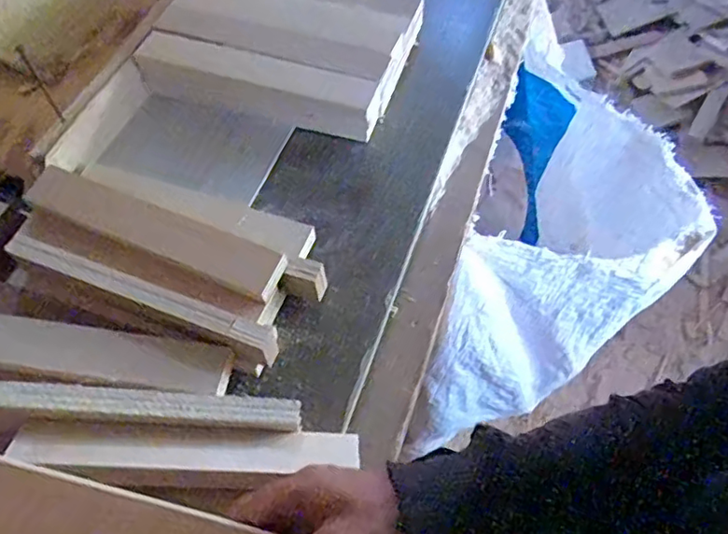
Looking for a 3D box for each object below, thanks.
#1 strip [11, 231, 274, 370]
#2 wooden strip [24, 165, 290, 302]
[{"bbox_3d":[-0.178,0.017,0.479,0.245,0.018,0.026,22,62,11],"label":"strip"},{"bbox_3d":[-0.180,-0.033,0.508,0.241,0.017,0.041,20,70,16],"label":"wooden strip"}]

